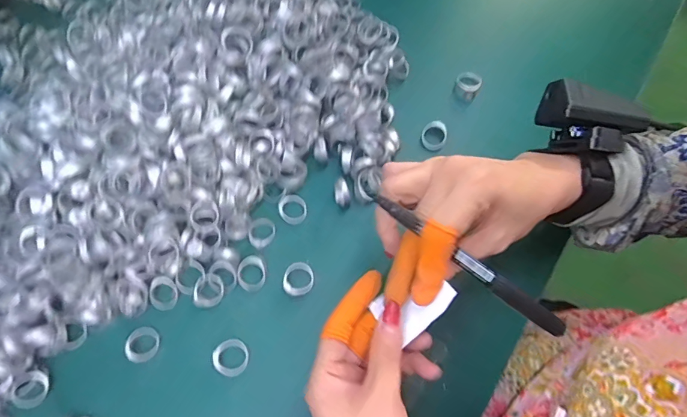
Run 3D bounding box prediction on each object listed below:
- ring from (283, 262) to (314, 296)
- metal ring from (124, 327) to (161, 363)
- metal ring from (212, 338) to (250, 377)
[{"bbox_3d":[-0.039,0.061,0.359,0.025,0.009,0.029,8,73,1],"label":"ring"},{"bbox_3d":[-0.166,0.112,0.341,0.024,0.013,0.027,-14,74,-5],"label":"metal ring"},{"bbox_3d":[-0.092,0.122,0.340,0.028,0.010,0.027,0,73,-1],"label":"metal ring"}]

